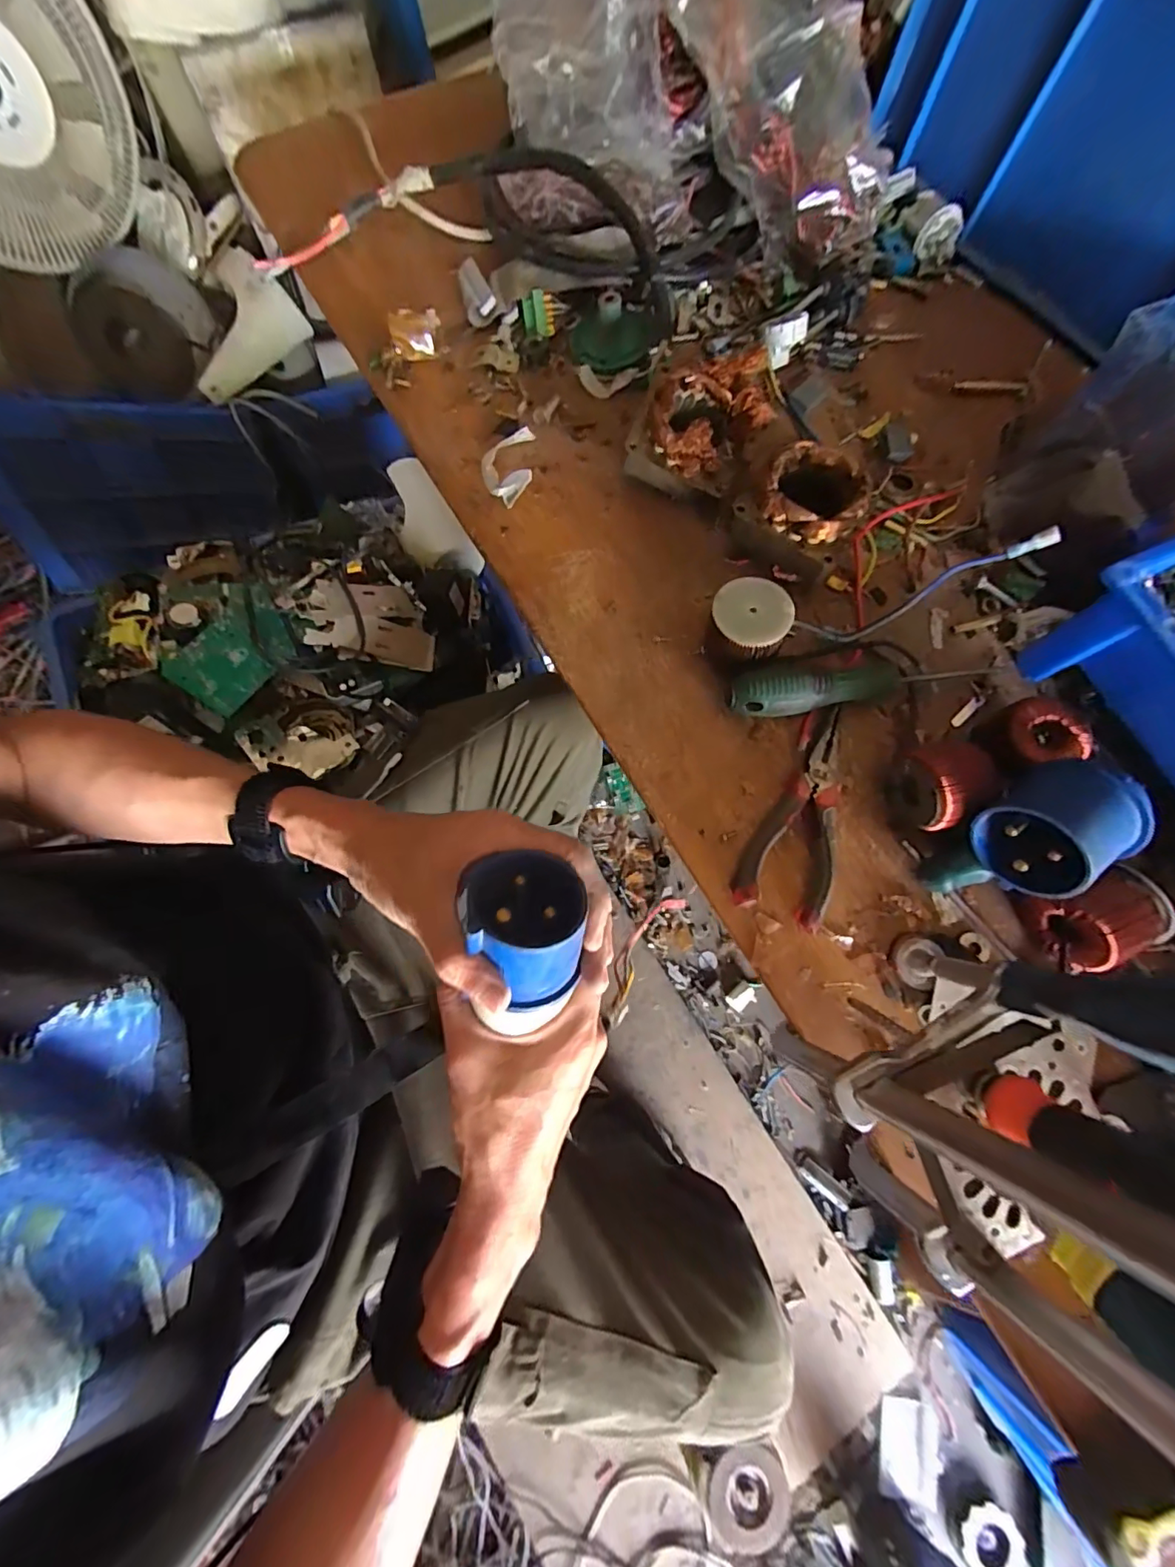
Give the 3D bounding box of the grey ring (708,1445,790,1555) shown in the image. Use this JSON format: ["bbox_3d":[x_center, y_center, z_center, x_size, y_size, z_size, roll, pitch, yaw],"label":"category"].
[{"bbox_3d":[0.173,0.772,0.566,0.088,0.022,0.068,-20,52,-6],"label":"grey ring"}]

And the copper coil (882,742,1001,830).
[{"bbox_3d":[0.217,0.003,0.327,0.041,0.052,0.049,-7,75,-2],"label":"copper coil"}]

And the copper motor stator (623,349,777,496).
[{"bbox_3d":[0.085,-0.265,0.392,0.089,0.058,0.098,21,76,6],"label":"copper motor stator"}]

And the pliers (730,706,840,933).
[{"bbox_3d":[0.143,0.018,0.341,0.054,0.016,0.146,25,76,7],"label":"pliers"}]

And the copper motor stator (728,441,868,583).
[{"bbox_3d":[0.152,-0.192,0.373,0.074,0.057,0.071,0,75,0],"label":"copper motor stator"}]

